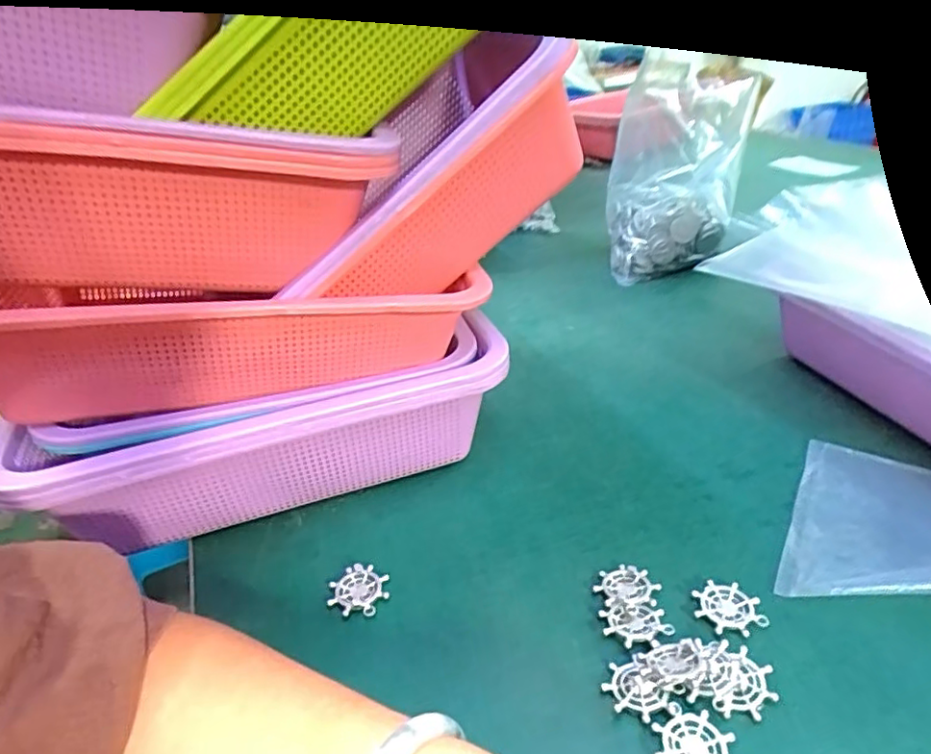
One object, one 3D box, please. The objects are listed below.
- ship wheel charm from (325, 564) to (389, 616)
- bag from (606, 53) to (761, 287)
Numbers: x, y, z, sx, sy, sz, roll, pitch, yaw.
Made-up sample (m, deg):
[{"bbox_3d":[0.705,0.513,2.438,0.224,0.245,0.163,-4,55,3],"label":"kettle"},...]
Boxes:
[{"bbox_3d":[-0.059,0.118,0.338,0.032,0.004,0.030,-3,39,-4],"label":"ship wheel charm"},{"bbox_3d":[0.269,-0.267,0.788,0.163,0.069,0.325,8,69,20],"label":"bag"}]

